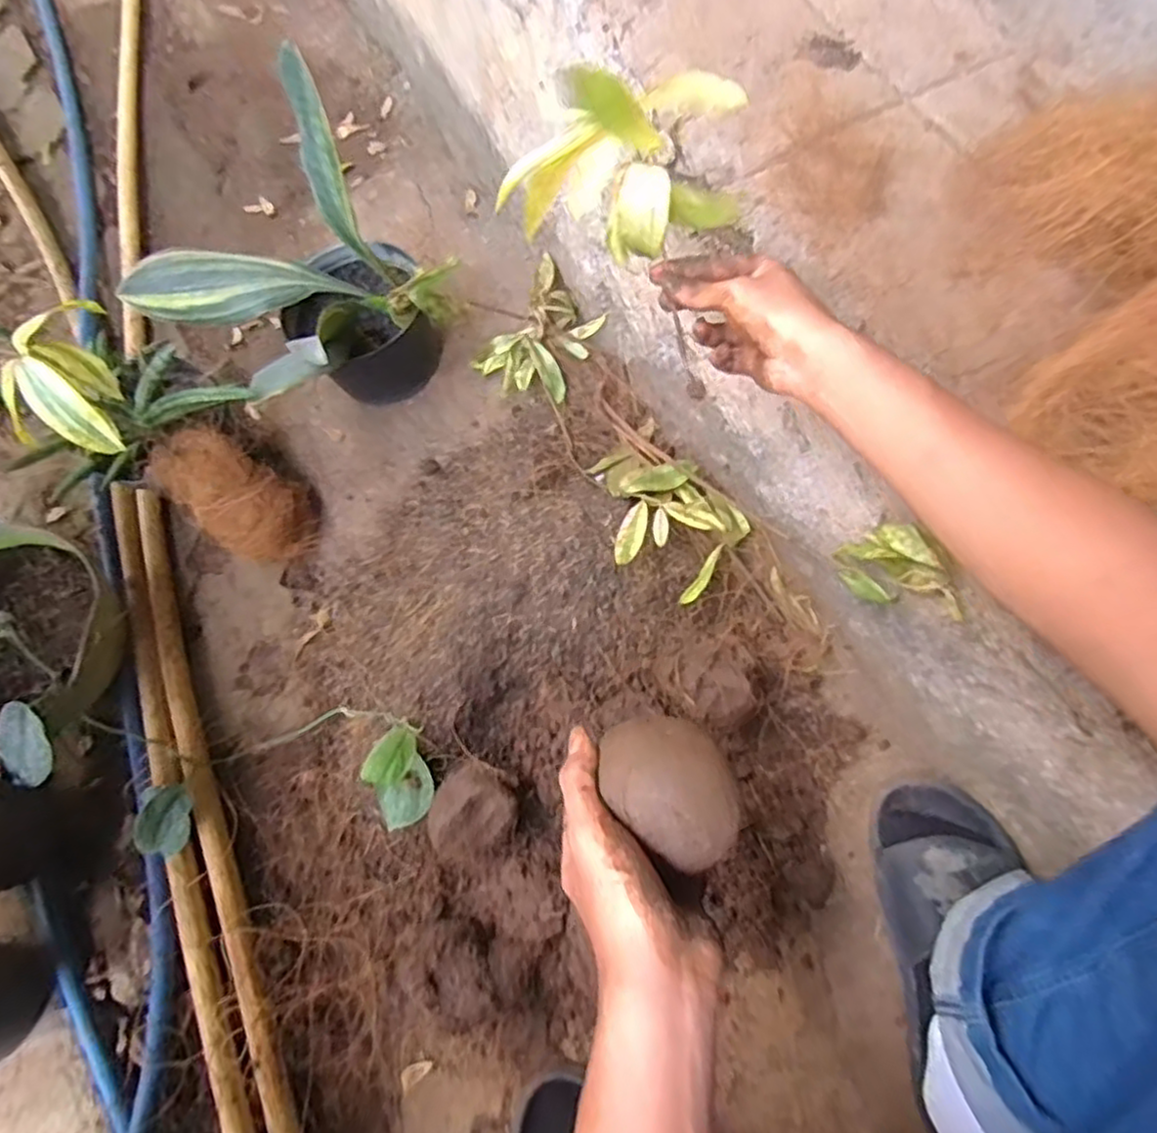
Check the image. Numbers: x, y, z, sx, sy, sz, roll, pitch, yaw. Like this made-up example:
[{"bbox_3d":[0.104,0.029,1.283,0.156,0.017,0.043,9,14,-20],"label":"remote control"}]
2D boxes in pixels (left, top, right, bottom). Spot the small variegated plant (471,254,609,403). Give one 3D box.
[{"bbox_3d":[-0.033,-0.248,0.768,0.107,0.046,0.151,33,73,11],"label":"small variegated plant"}]

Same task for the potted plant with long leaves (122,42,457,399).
[{"bbox_3d":[-0.269,-0.275,0.643,0.199,0.296,0.221,42,75,14],"label":"potted plant with long leaves"}]

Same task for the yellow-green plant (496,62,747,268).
[{"bbox_3d":[0.032,-0.243,0.444,0.156,0.114,0.048,-26,72,-9],"label":"yellow-green plant"}]

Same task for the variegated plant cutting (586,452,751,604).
[{"bbox_3d":[0.068,-0.049,0.641,0.151,0.067,0.126,32,73,11],"label":"variegated plant cutting"}]

